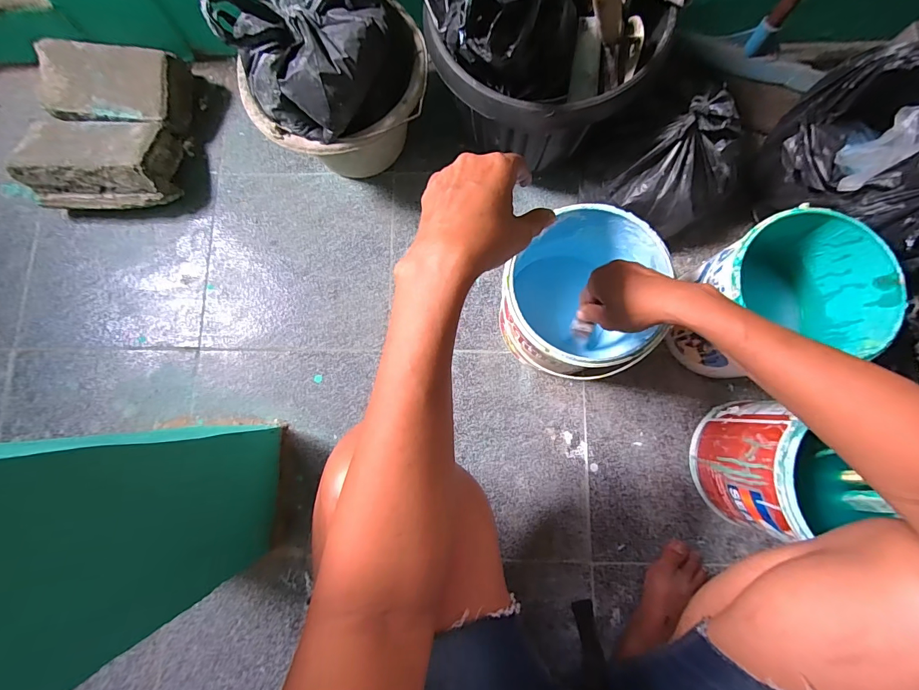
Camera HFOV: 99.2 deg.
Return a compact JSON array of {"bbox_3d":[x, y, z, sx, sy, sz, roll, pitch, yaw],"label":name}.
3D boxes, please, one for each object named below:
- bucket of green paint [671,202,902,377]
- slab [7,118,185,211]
[{"bbox_3d":[0.393,-0.057,0.510,0.173,0.176,0.168,0,81,2],"label":"bucket of green paint"},{"bbox_3d":[-0.575,-0.295,0.627,0.218,0.075,0.137,0,66,0],"label":"slab"}]

